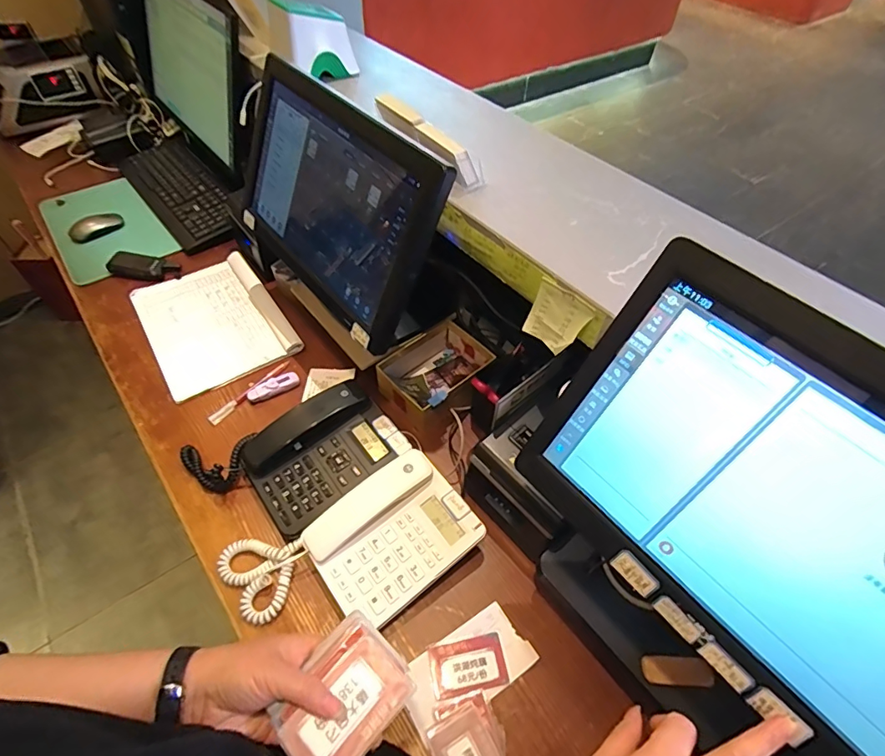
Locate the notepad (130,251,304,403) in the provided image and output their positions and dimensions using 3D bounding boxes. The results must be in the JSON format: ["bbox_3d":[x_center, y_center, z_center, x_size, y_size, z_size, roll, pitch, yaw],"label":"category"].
[{"bbox_3d":[-0.421,-0.106,0.872,0.221,0.018,0.311,-27,58,-21],"label":"notepad"}]

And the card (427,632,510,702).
[{"bbox_3d":[0.029,0.330,0.544,0.085,0.004,0.053,-9,54,-9],"label":"card"}]

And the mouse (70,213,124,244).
[{"bbox_3d":[-0.759,-0.334,1.036,0.105,0.032,0.061,-35,61,-25],"label":"mouse"}]

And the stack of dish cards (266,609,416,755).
[{"bbox_3d":[-0.077,0.245,0.365,0.077,0.011,0.098,36,60,23],"label":"stack of dish cards"}]

